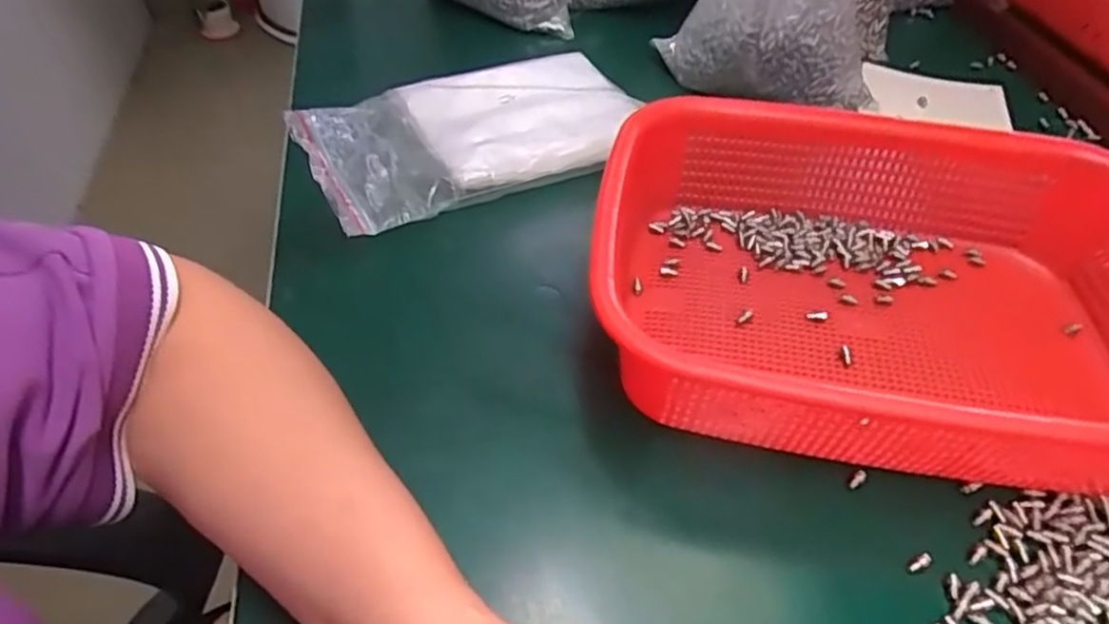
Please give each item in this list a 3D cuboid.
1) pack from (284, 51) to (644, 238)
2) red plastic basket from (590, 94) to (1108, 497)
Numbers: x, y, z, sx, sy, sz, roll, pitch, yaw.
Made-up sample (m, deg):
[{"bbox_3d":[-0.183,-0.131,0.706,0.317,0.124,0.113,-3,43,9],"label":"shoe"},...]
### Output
[{"bbox_3d":[-0.059,-0.127,0.482,0.226,0.027,0.156,-18,51,-16],"label":"pack"},{"bbox_3d":[0.163,-0.016,0.338,0.281,0.068,0.203,4,48,3],"label":"red plastic basket"}]

